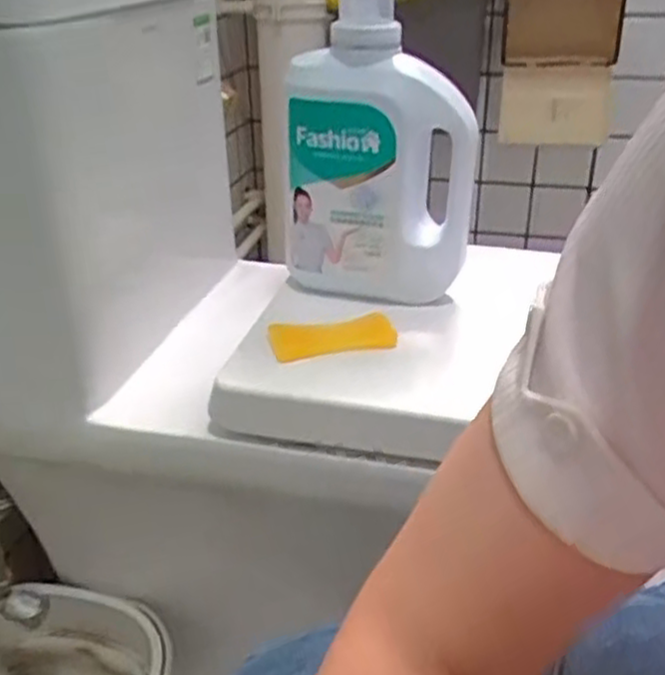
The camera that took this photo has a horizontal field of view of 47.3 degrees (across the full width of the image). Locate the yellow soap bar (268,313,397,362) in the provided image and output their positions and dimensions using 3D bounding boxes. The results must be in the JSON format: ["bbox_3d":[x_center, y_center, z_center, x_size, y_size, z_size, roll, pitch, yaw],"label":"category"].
[{"bbox_3d":[-0.001,-0.002,0.667,0.109,0.020,0.046,-8,28,-12],"label":"yellow soap bar"}]

